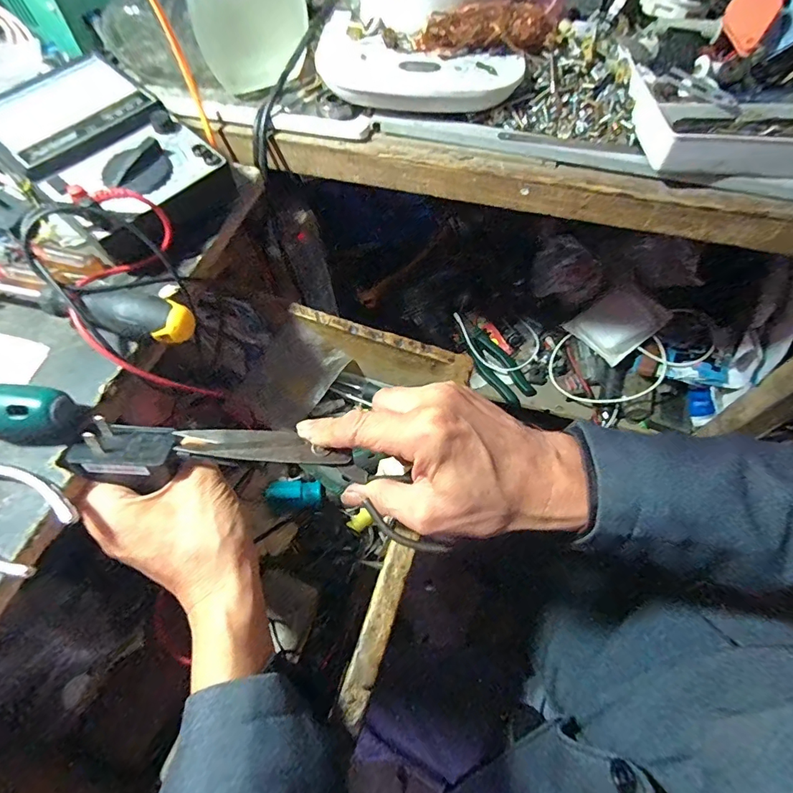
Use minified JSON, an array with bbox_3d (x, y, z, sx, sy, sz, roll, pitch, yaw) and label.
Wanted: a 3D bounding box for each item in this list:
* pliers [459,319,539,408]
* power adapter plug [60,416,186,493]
[{"bbox_3d":[0.154,-0.058,0.727,0.061,0.031,0.159,-29,65,-14],"label":"pliers"},{"bbox_3d":[-0.161,0.034,0.274,0.057,0.032,0.032,2,62,1],"label":"power adapter plug"}]

